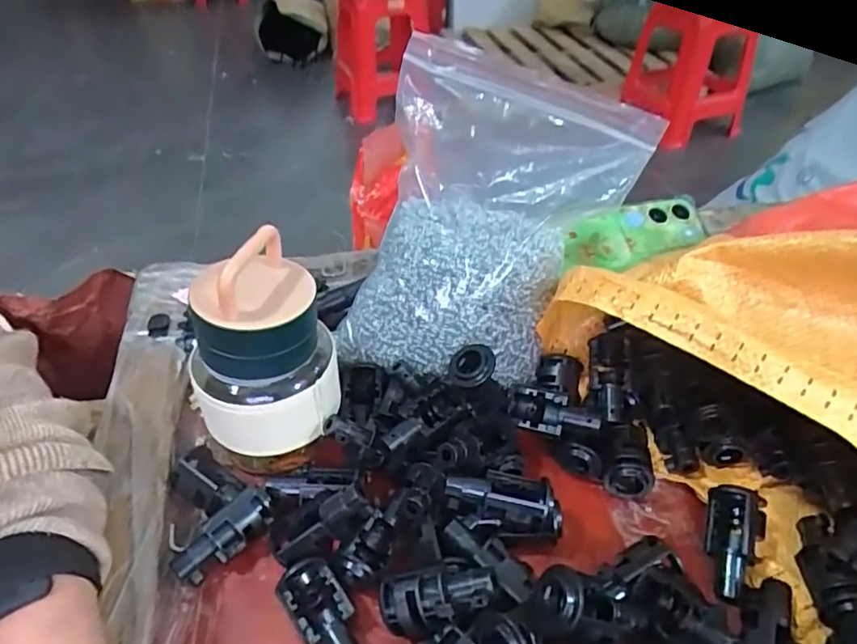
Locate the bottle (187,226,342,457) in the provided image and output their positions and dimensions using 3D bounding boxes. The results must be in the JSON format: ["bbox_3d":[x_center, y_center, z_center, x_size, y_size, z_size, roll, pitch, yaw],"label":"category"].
[{"bbox_3d":[-0.085,0.014,0.299,0.060,0.115,0.066,4,42,5],"label":"bottle"}]

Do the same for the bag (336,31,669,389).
[{"bbox_3d":[0.041,-0.063,0.345,0.158,0.149,0.152,13,44,15],"label":"bag"}]

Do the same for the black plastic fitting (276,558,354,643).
[{"bbox_3d":[-0.048,0.136,0.260,0.024,0.024,0.054,-29,49,-28],"label":"black plastic fitting"}]

